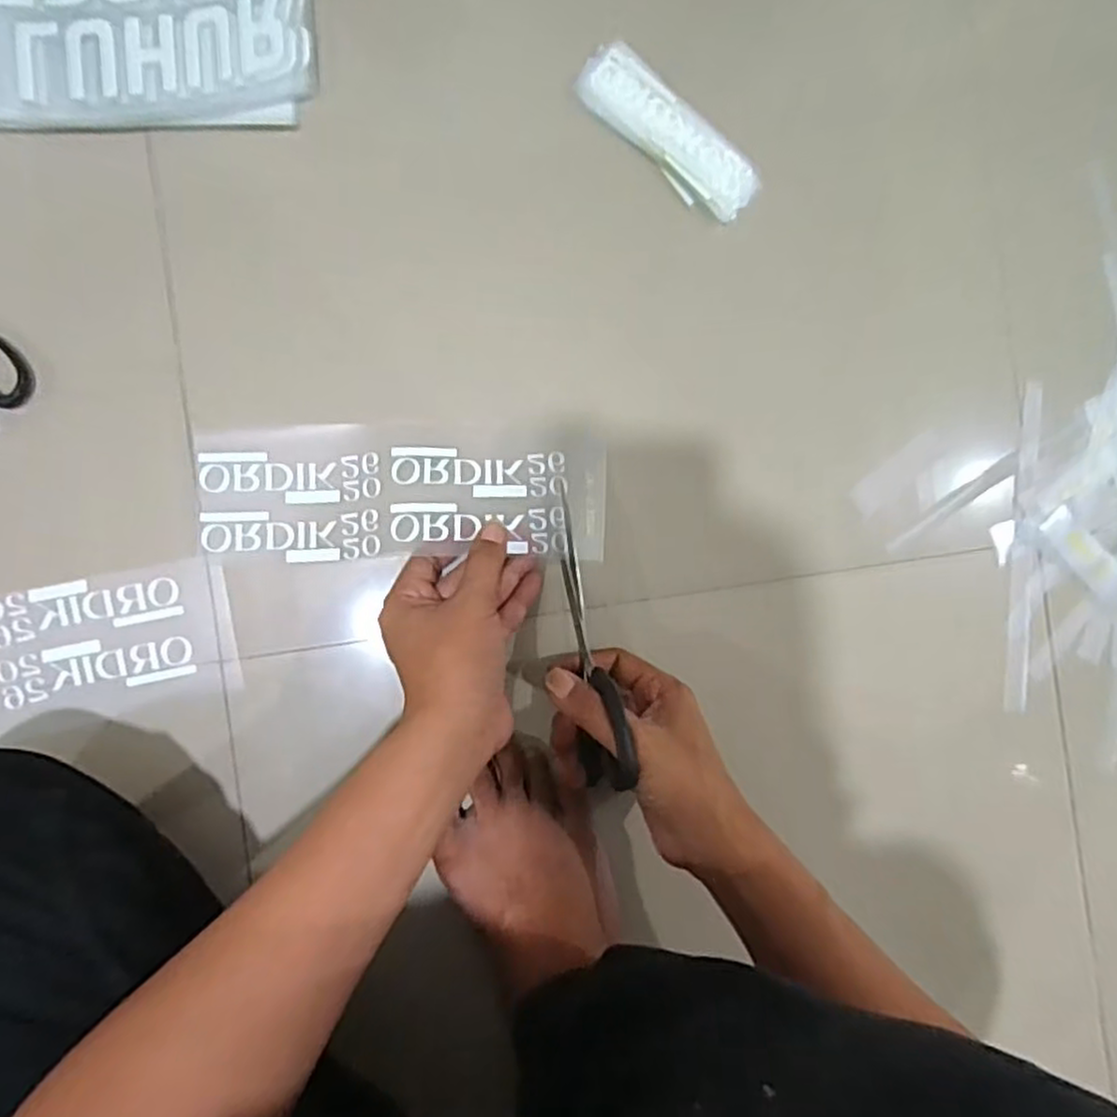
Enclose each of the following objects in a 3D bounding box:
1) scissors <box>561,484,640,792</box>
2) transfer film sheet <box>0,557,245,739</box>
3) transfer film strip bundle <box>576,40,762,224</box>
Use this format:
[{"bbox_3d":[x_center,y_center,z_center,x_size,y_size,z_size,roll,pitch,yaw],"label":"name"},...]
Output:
[{"bbox_3d":[0.017,0.054,0.474,0.017,0.067,0.188,-8,68,-7],"label":"scissors"},{"bbox_3d":[-0.333,0.063,0.469,0.235,0.009,0.097,-9,91,-7],"label":"transfer film sheet"},{"bbox_3d":[0.078,-0.298,0.514,0.142,0.014,0.049,37,86,-6],"label":"transfer film strip bundle"}]

